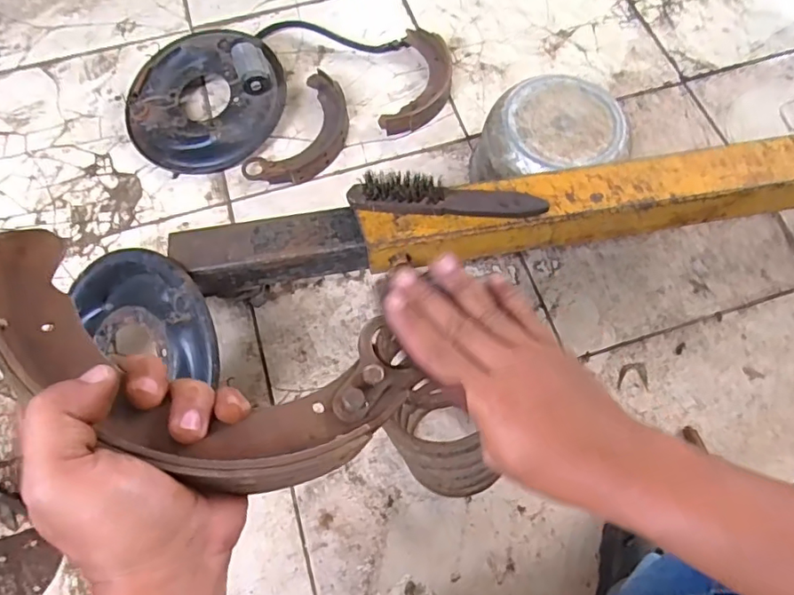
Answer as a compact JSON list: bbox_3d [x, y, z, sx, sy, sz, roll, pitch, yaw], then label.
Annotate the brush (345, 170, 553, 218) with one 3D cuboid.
[{"bbox_3d":[0.059,-0.119,0.640,0.229,0.034,0.036,3,67,2],"label":"brush"}]

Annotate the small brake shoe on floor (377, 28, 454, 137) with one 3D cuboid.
[{"bbox_3d":[0.043,-0.371,0.938,0.099,0.036,0.220,13,69,6],"label":"small brake shoe on floor"}]

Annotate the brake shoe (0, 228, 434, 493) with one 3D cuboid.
[{"bbox_3d":[-0.097,0.030,0.265,0.221,0.046,0.100,21,70,-6],"label":"brake shoe"}]

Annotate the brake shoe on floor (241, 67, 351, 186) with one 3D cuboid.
[{"bbox_3d":[-0.149,-0.268,0.901,0.122,0.031,0.224,30,72,12],"label":"brake shoe on floor"}]

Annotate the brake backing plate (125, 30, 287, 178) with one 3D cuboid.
[{"bbox_3d":[-0.320,-0.331,0.904,0.261,0.082,0.238,0,69,1],"label":"brake backing plate"}]

